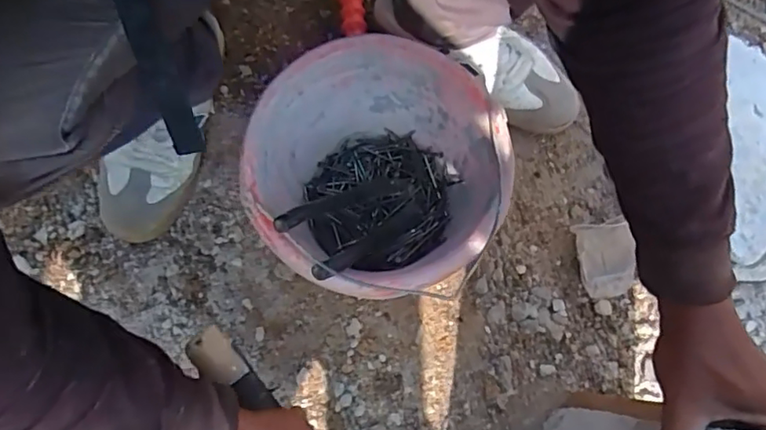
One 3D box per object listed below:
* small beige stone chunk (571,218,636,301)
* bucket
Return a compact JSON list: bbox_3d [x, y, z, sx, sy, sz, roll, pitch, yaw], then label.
[{"bbox_3d":[0.260,0.052,0.673,0.072,0.039,0.082,-7,71,-2],"label":"small beige stone chunk"},{"bbox_3d":[-0.007,-0.025,0.590,0.226,0.178,0.234,0,71,0],"label":"bucket"}]

